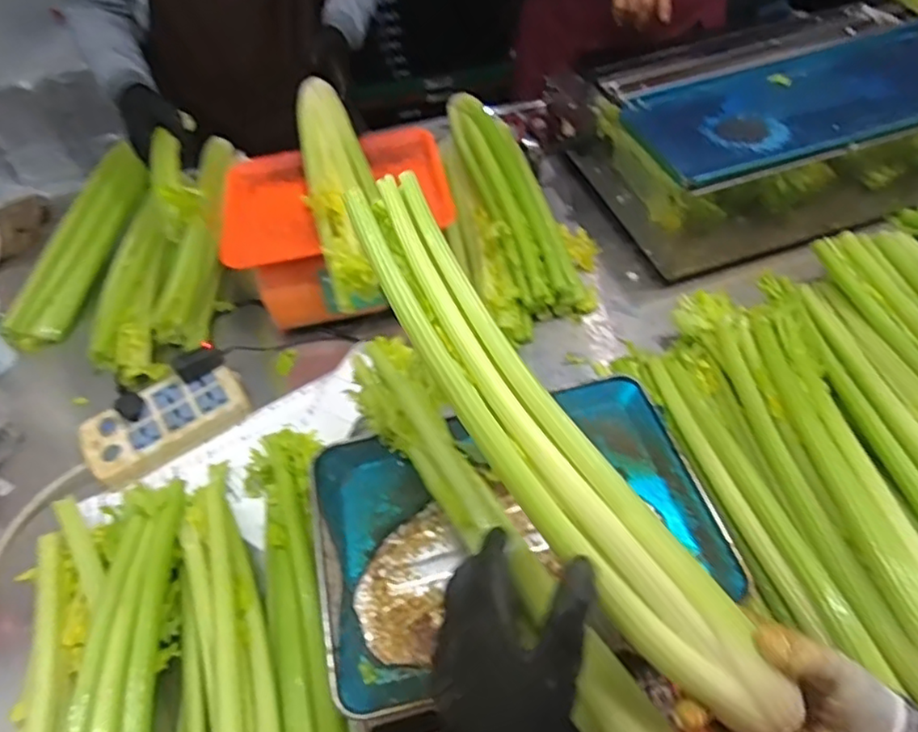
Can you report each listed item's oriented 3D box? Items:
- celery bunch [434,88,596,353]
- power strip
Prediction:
[{"bbox_3d":[0.069,-0.232,0.885,0.191,0.101,0.425,-17,52,-8],"label":"celery bunch"},{"bbox_3d":[-0.353,0.061,0.738,0.183,0.032,0.110,-33,55,-19],"label":"power strip"}]

